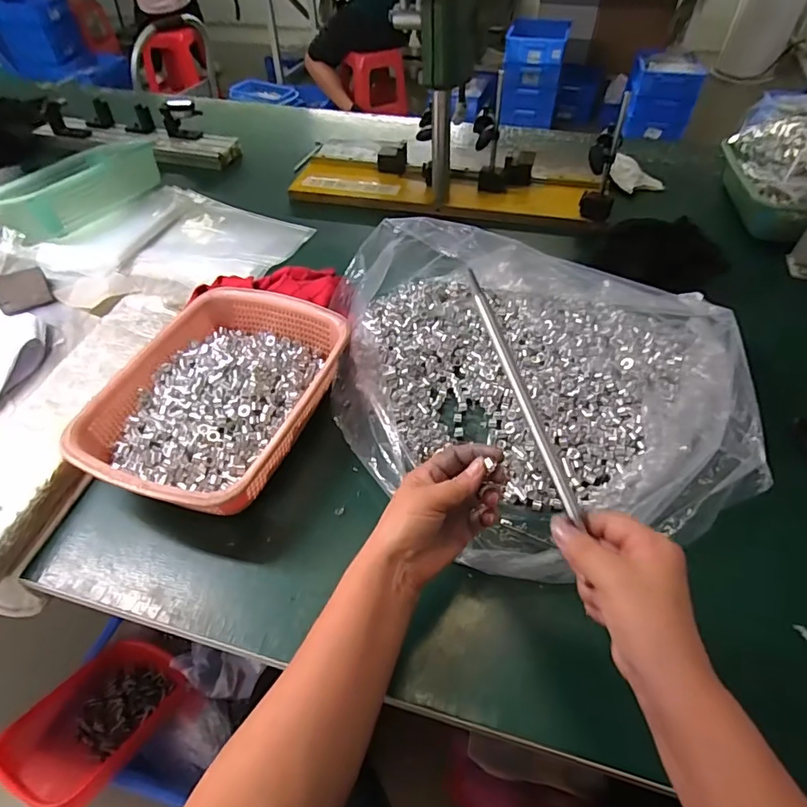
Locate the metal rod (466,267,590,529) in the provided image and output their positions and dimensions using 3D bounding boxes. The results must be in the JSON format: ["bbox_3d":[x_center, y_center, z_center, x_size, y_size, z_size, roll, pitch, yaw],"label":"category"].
[{"bbox_3d":[0.091,-0.009,0.396,0.011,0.008,0.209,-18,80,-15],"label":"metal rod"}]

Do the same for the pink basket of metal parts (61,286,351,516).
[{"bbox_3d":[-0.205,-0.005,0.587,0.218,0.077,0.292,13,50,12],"label":"pink basket of metal parts"}]

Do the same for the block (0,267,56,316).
[{"bbox_3d":[-0.579,-0.172,0.768,0.069,0.024,0.097,-32,55,-25],"label":"block"}]

